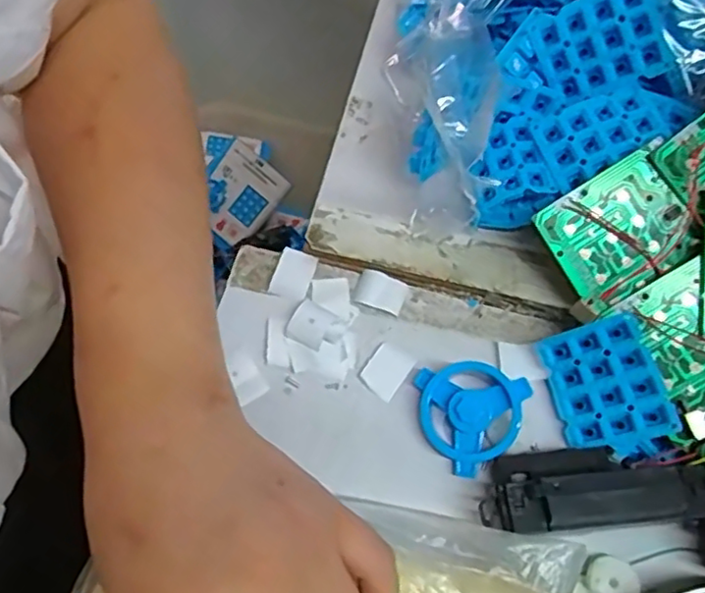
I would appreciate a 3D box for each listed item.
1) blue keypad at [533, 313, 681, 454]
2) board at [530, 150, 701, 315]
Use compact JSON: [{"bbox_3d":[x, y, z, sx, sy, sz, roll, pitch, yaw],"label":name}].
[{"bbox_3d":[0.122,0.044,0.315,0.050,0.006,0.060,-25,76,30],"label":"blue keypad"},{"bbox_3d":[0.131,-0.032,0.320,0.065,0.004,0.057,-32,90,4],"label":"board"}]

